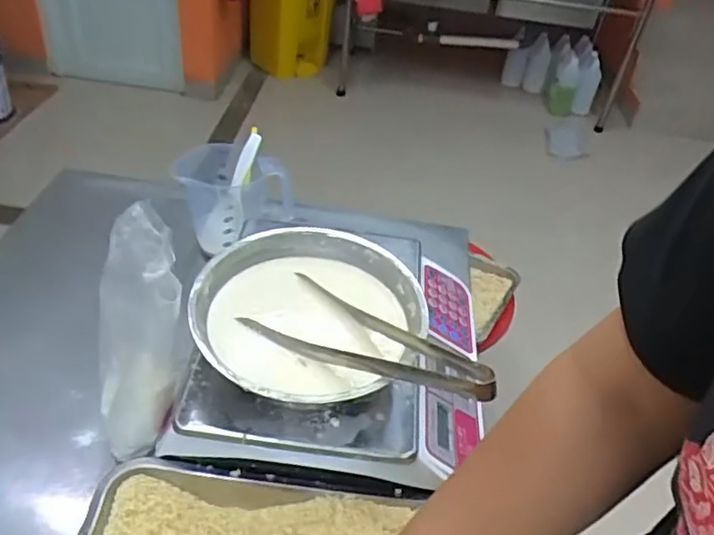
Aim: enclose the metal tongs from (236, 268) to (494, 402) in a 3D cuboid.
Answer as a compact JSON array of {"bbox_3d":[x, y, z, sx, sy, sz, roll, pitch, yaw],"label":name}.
[{"bbox_3d":[0.019,0.071,0.598,0.250,0.038,0.099,14,37,29],"label":"metal tongs"}]

